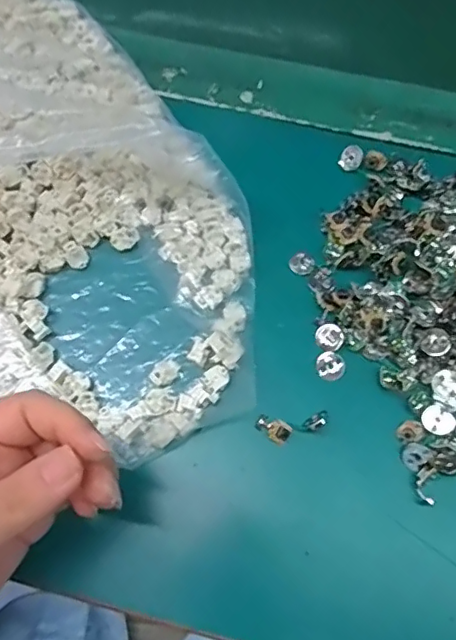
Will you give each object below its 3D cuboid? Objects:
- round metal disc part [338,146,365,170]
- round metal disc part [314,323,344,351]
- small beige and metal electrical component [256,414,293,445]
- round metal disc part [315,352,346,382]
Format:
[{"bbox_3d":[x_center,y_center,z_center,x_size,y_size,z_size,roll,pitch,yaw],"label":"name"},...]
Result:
[{"bbox_3d":[0.080,-0.105,0.362,0.014,0.004,0.017,22,72,8],"label":"round metal disc part"},{"bbox_3d":[0.058,0.009,0.317,0.016,0.004,0.016,0,70,1],"label":"round metal disc part"},{"bbox_3d":[0.025,0.058,0.302,0.019,0.005,0.011,37,75,13],"label":"small beige and metal electrical component"},{"bbox_3d":[0.057,0.025,0.312,0.016,0.004,0.016,0,70,1],"label":"round metal disc part"}]

